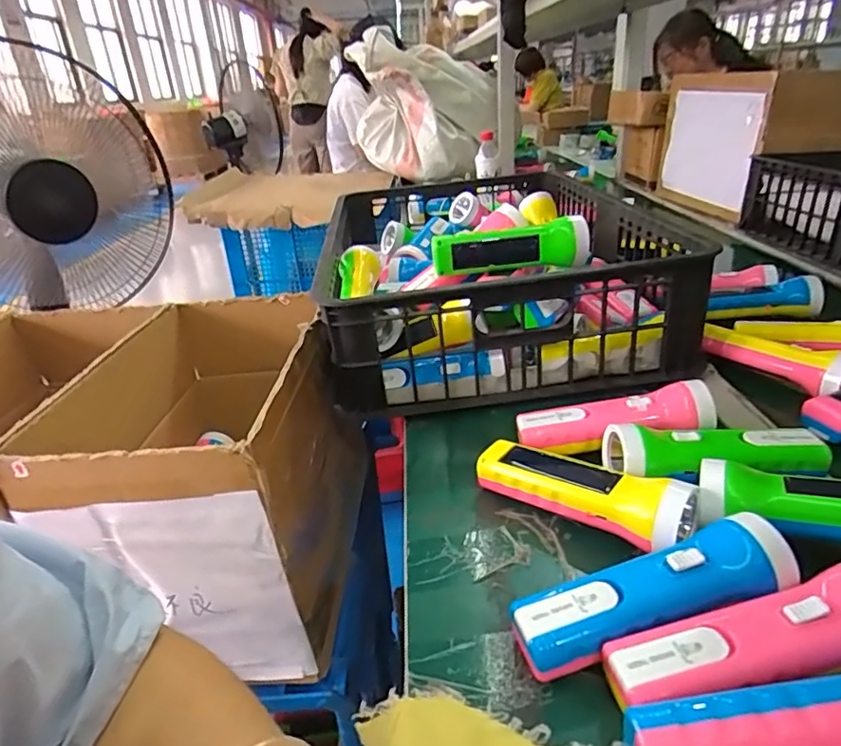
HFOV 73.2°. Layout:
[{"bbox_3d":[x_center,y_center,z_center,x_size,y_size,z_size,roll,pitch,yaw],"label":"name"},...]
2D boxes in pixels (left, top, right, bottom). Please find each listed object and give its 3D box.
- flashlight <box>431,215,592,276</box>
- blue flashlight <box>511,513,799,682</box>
[{"bbox_3d":[0.096,-0.134,0.605,0.165,0.050,0.038,-7,27,-5],"label":"flashlight"},{"bbox_3d":[0.137,0.135,0.329,0.161,0.058,0.052,-11,28,-13],"label":"blue flashlight"}]

